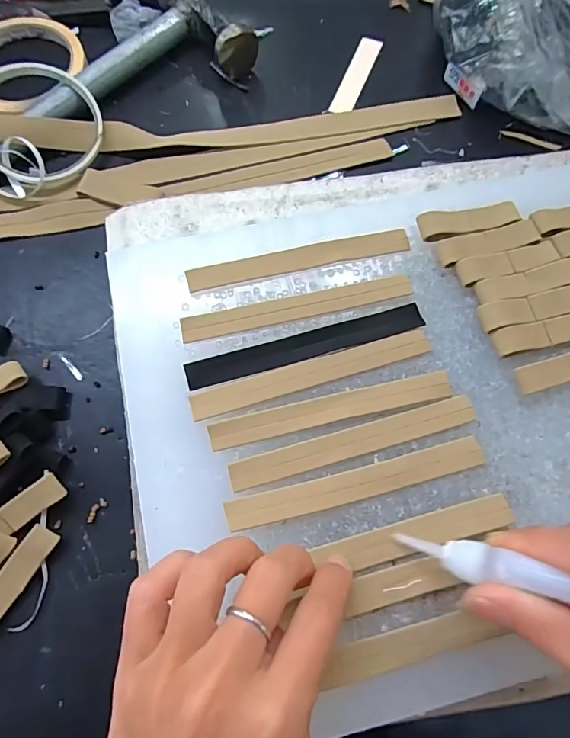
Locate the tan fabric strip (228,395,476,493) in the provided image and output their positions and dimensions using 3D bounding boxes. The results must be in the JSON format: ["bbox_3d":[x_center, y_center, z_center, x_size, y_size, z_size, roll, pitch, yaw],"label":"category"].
[{"bbox_3d":[0.036,0.037,0.228,0.129,0.004,0.013,-15,74,-6],"label":"tan fabric strip"}]

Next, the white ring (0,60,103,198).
[{"bbox_3d":[-0.175,-0.174,0.313,0.085,0.010,0.088,-28,92,-13],"label":"white ring"}]

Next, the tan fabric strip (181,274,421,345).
[{"bbox_3d":[0.008,-0.035,0.251,0.129,0.004,0.014,-13,74,-5],"label":"tan fabric strip"}]

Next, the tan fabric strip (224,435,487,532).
[{"bbox_3d":[0.037,0.057,0.222,0.130,0.005,0.015,-14,74,-6],"label":"tan fabric strip"}]

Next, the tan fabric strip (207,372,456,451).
[{"bbox_3d":[0.025,0.021,0.233,0.127,0.004,0.015,-13,74,-5],"label":"tan fabric strip"}]

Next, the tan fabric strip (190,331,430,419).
[{"bbox_3d":[0.015,0.002,0.239,0.131,0.004,0.014,-17,74,-6],"label":"tan fabric strip"}]

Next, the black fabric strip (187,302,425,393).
[{"bbox_3d":[0.012,-0.013,0.245,0.132,0.004,0.014,-16,74,-6],"label":"black fabric strip"}]

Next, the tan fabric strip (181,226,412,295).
[{"bbox_3d":[0.009,-0.064,0.259,0.129,0.004,0.015,-12,74,-5],"label":"tan fabric strip"}]

